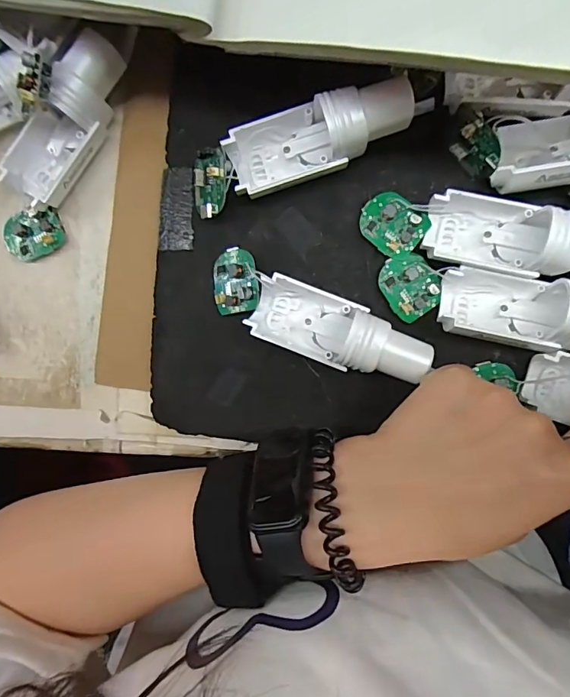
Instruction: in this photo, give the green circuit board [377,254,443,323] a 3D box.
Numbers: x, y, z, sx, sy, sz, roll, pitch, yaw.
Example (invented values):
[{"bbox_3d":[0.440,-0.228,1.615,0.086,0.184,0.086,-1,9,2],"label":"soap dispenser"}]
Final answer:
[{"bbox_3d":[0.067,-0.033,0.246,0.029,0.006,0.034,-38,90,3],"label":"green circuit board"}]

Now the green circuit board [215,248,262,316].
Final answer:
[{"bbox_3d":[-0.027,-0.037,0.247,0.029,0.009,0.035,-8,87,31],"label":"green circuit board"}]

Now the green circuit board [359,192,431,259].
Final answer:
[{"bbox_3d":[0.057,-0.066,0.245,0.035,0.011,0.029,36,93,1],"label":"green circuit board"}]

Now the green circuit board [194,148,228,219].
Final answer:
[{"bbox_3d":[-0.039,-0.088,0.246,0.027,0.013,0.034,24,111,33],"label":"green circuit board"}]

